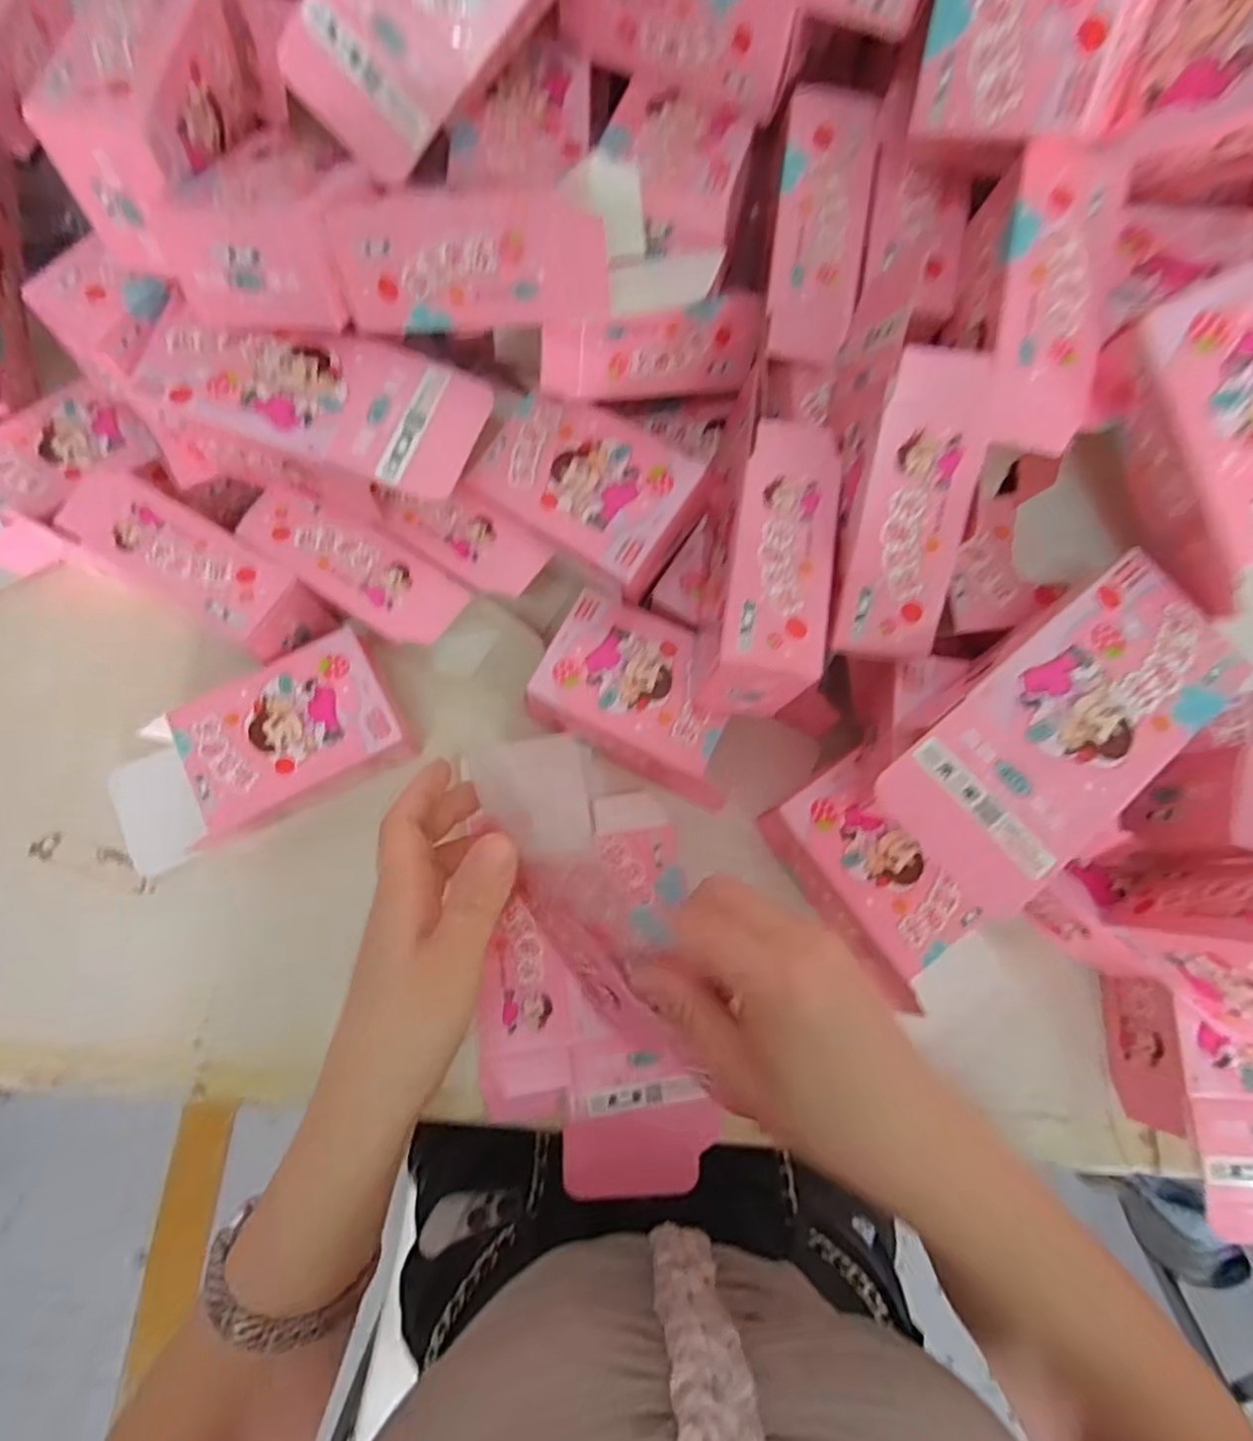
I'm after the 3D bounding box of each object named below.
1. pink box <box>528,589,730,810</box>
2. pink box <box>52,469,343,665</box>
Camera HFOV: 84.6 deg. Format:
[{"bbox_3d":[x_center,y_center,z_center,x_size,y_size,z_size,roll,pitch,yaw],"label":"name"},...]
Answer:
[{"bbox_3d":[0.011,-0.012,0.389,0.114,0.042,0.080,23,75,4],"label":"pink box"},{"bbox_3d":[-0.234,-0.076,0.383,0.130,0.065,0.054,28,76,5],"label":"pink box"}]

